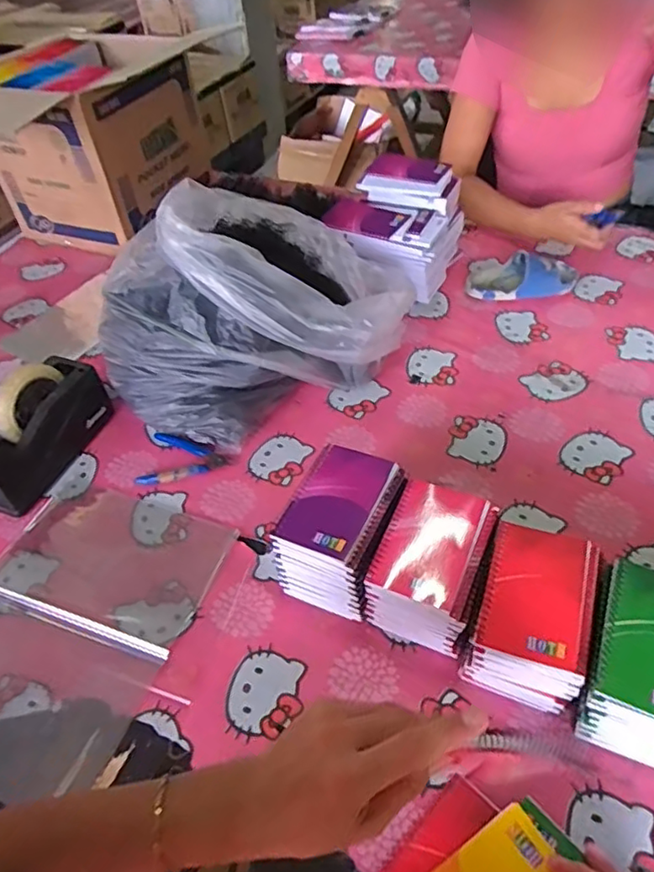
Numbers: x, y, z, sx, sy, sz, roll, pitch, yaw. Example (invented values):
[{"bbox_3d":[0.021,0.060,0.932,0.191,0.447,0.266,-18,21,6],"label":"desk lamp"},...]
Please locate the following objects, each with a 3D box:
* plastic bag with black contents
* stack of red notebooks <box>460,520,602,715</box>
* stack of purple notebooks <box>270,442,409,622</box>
[{"bbox_3d":[-0.100,-0.176,0.832,0.412,0.241,0.274,-16,46,-8],"label":"plastic bag with black contents"},{"bbox_3d":[0.189,0.166,0.566,0.096,0.090,0.133,15,50,20],"label":"stack of red notebooks"},{"bbox_3d":[0.016,0.101,0.641,0.100,0.114,0.133,16,51,19],"label":"stack of purple notebooks"}]

